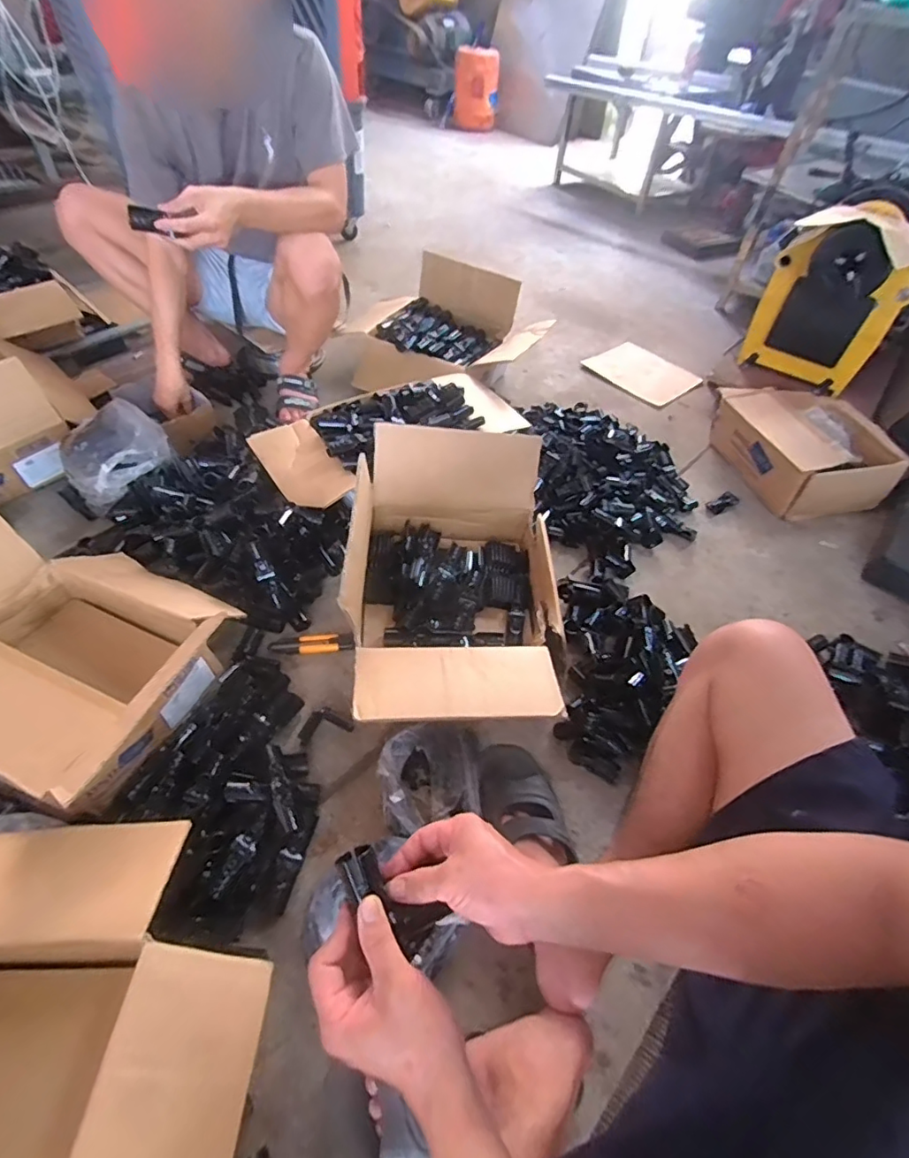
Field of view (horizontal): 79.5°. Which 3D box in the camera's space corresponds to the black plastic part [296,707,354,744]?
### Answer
[{"bbox_3d":[-0.205,0.224,0.856,0.084,0.024,0.045,-15,53,-17],"label":"black plastic part"}]

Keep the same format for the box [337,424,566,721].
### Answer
[{"bbox_3d":[0.006,0.000,0.867,0.326,0.234,0.456,0,50,-5],"label":"box"}]

